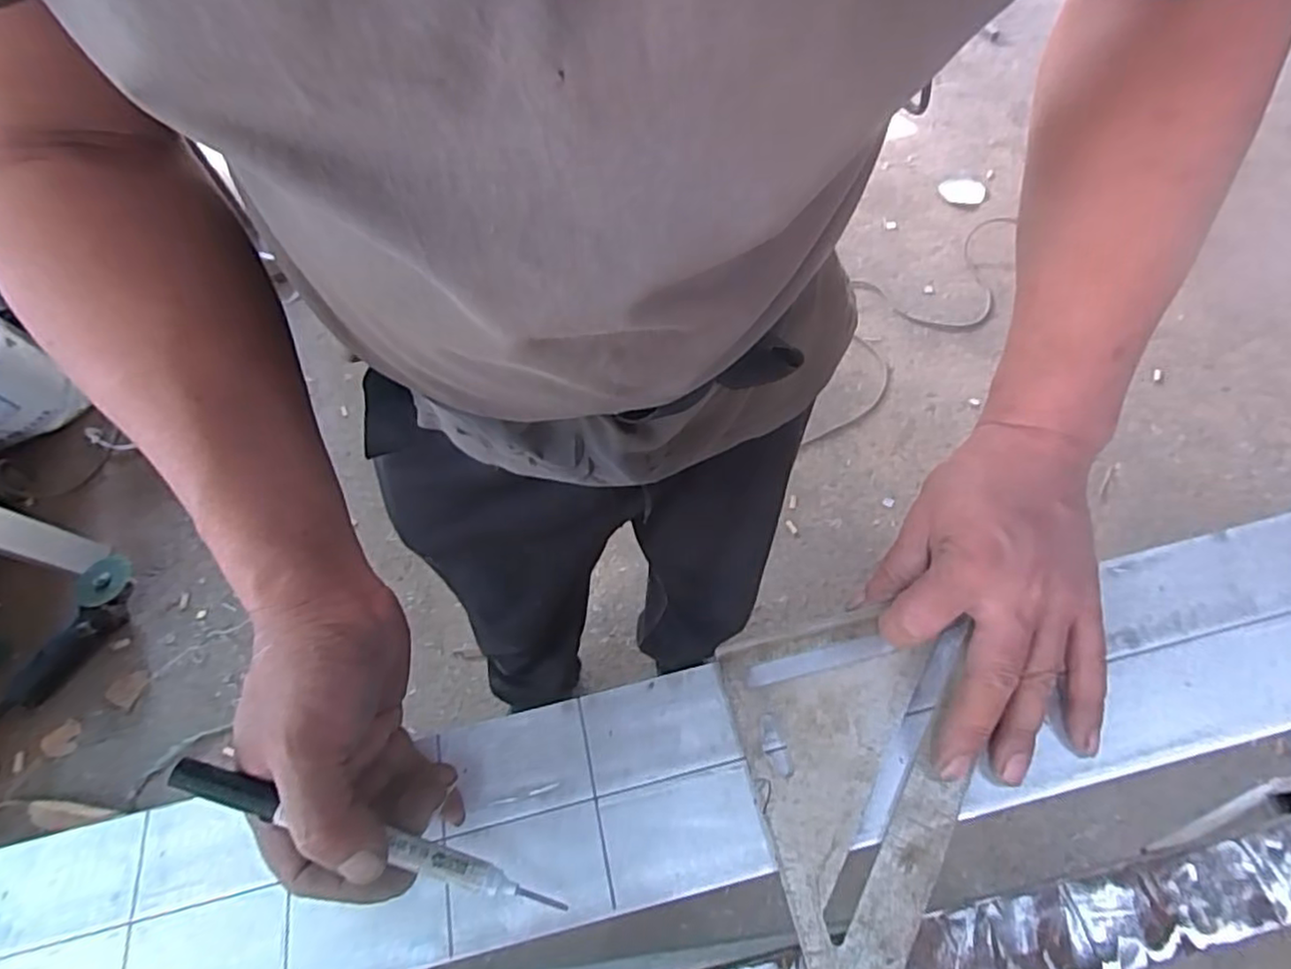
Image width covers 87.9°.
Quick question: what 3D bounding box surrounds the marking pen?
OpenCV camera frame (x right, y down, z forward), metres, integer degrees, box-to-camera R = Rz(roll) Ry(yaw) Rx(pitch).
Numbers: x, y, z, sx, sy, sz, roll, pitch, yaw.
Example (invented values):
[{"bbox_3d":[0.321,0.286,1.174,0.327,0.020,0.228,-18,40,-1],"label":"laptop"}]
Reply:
[{"bbox_3d":[-0.112,0.148,0.278,0.167,0.011,0.013,23,65,-7],"label":"marking pen"}]

